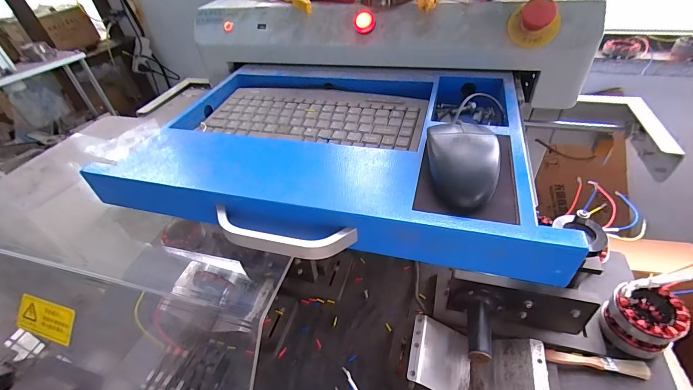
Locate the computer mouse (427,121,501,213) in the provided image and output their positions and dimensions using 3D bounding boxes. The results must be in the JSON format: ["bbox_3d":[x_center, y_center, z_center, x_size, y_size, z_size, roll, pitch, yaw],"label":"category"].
[{"bbox_3d":[0.102,-0.031,0.288,0.056,0.035,0.088,0,42,8],"label":"computer mouse"}]

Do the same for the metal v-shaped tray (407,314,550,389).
[{"bbox_3d":[0.185,0.253,0.482,0.178,0.060,0.099,8,44,16],"label":"metal v-shaped tray"}]

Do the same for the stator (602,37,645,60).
[{"bbox_3d":[0.827,-0.440,0.979,0.102,0.046,0.064,15,46,23],"label":"stator"}]

